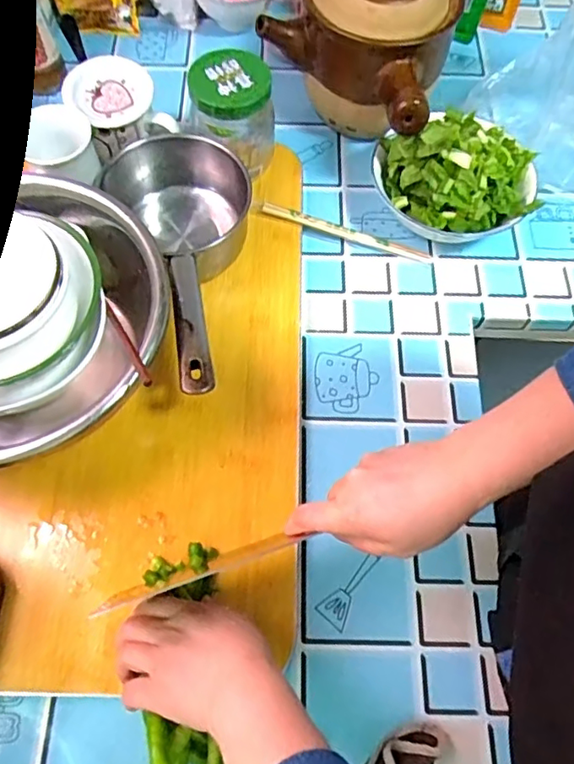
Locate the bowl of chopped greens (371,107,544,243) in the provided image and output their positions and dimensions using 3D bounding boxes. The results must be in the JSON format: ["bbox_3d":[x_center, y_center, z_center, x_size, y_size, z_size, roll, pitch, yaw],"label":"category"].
[{"bbox_3d":[0.182,-0.226,0.628,0.173,0.104,0.141,18,67,6],"label":"bowl of chopped greens"}]

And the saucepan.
[{"bbox_3d":[-0.100,-0.115,0.555,0.129,0.110,0.299,-3,54,-5],"label":"saucepan"}]

